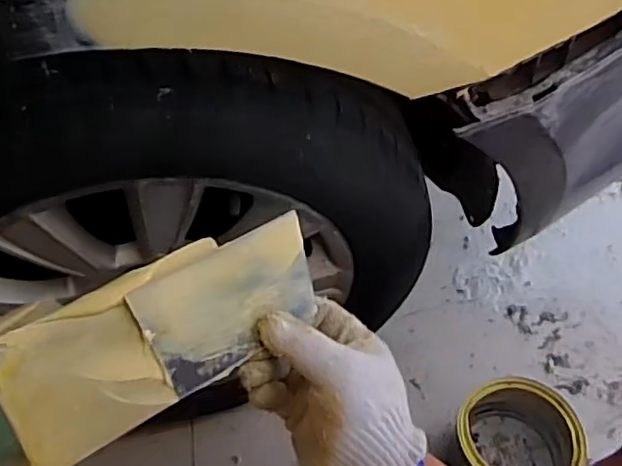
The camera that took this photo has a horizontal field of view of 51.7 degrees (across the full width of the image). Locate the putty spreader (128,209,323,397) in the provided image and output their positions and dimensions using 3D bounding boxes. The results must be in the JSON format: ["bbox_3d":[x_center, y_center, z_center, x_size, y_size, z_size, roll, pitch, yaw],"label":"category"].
[{"bbox_3d":[-0.050,0.045,0.437,0.128,0.007,0.074,-28,86,-29],"label":"putty spreader"}]

